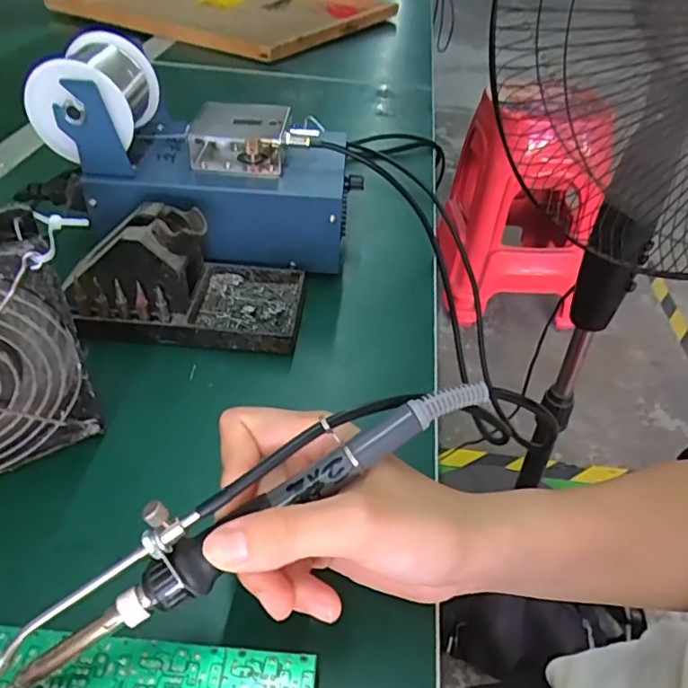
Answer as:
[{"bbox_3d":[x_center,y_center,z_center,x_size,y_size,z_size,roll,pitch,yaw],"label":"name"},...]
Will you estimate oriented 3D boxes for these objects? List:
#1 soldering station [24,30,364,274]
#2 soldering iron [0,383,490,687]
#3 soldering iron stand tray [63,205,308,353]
[{"bbox_3d":[-0.095,-0.131,0.422,0.193,0.142,0.087,5,41,1],"label":"soldering station"},{"bbox_3d":[-0.034,0.060,0.215,0.198,0.035,0.021,-30,46,-10],"label":"soldering iron"},{"bbox_3d":[-0.101,-0.049,0.383,0.143,0.070,0.079,4,41,0],"label":"soldering iron stand tray"}]

